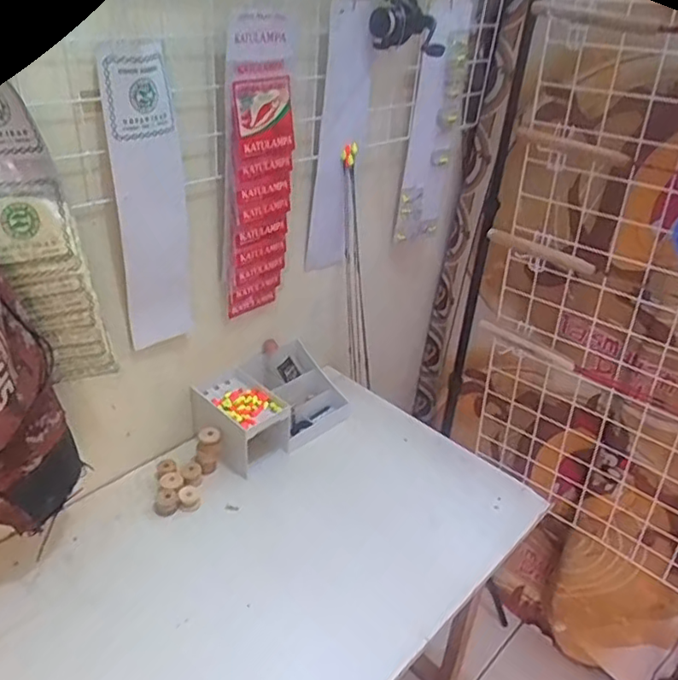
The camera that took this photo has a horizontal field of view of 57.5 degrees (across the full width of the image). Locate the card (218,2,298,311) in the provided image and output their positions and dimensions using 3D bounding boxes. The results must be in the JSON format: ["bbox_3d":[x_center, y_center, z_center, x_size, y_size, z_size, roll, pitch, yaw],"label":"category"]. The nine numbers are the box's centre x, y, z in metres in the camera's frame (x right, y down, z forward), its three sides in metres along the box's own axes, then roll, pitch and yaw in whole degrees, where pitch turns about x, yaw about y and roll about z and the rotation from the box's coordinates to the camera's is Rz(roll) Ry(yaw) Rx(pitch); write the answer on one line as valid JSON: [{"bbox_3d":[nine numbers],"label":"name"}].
[{"bbox_3d":[-0.113,-0.231,0.882,0.123,0.425,0.028,-20,39,-38],"label":"card"}]

